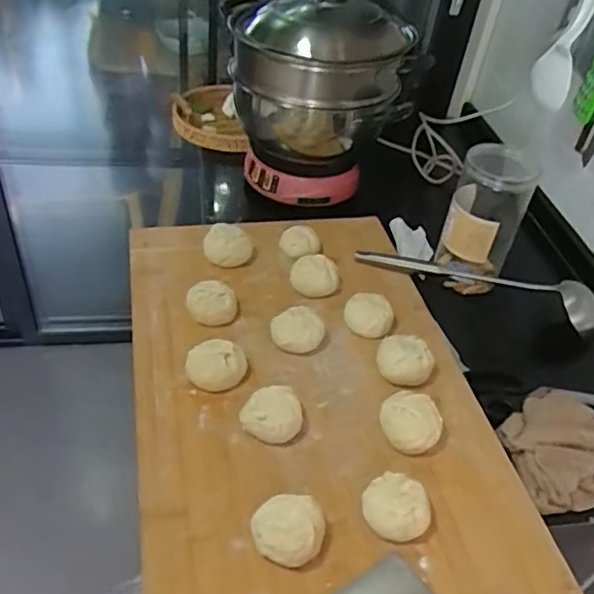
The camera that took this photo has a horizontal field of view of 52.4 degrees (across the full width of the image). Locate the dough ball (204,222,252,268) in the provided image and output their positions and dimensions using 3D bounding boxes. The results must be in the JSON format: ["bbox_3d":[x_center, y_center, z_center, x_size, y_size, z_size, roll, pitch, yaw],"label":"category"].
[{"bbox_3d":[-0.101,-0.076,0.872,0.066,0.042,0.058,-4,44,-13],"label":"dough ball"}]

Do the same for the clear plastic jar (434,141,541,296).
[{"bbox_3d":[0.266,-0.108,0.859,0.099,0.193,0.099,5,43,-4],"label":"clear plastic jar"}]

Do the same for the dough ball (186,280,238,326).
[{"bbox_3d":[-0.109,0.011,0.779,0.061,0.040,0.055,0,43,-9],"label":"dough ball"}]

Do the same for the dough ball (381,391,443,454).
[{"bbox_3d":[0.124,0.138,0.658,0.063,0.042,0.055,17,43,9],"label":"dough ball"}]

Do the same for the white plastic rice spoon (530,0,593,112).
[{"bbox_3d":[0.359,-0.348,0.806,0.057,0.176,0.048,20,44,13],"label":"white plastic rice spoon"}]

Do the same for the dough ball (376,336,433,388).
[{"bbox_3d":[0.130,0.078,0.725,0.065,0.041,0.054,22,44,15],"label":"dough ball"}]

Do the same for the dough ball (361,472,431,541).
[{"bbox_3d":[0.095,0.206,0.583,0.062,0.037,0.058,1,43,-1],"label":"dough ball"}]

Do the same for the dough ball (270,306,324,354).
[{"bbox_3d":[0.002,0.040,0.751,0.066,0.045,0.050,-16,48,-24],"label":"dough ball"}]

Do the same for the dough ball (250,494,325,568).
[{"bbox_3d":[-0.008,0.215,0.557,0.065,0.040,0.057,11,43,2],"label":"dough ball"}]

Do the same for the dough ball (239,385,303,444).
[{"bbox_3d":[-0.028,0.127,0.651,0.062,0.035,0.048,-11,44,-13],"label":"dough ball"}]

